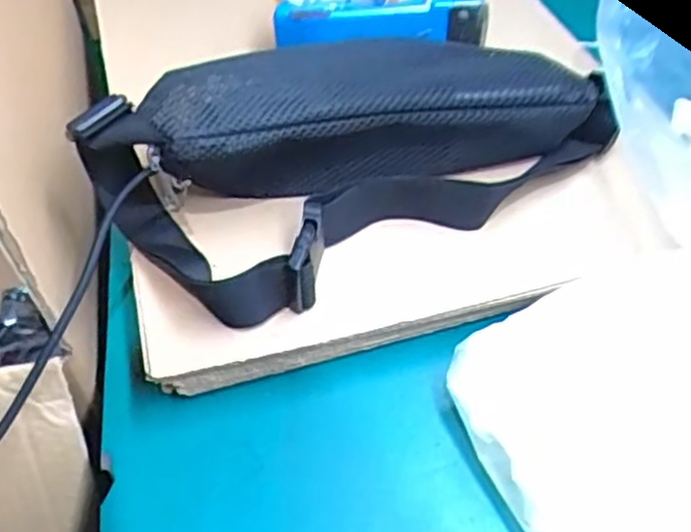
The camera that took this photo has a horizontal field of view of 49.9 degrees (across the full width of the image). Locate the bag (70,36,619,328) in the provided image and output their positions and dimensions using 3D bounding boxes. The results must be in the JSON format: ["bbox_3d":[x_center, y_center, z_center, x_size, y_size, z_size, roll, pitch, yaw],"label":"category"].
[{"bbox_3d":[0.005,-0.075,0.469,0.300,0.108,0.159,-25,51,-19],"label":"bag"}]

